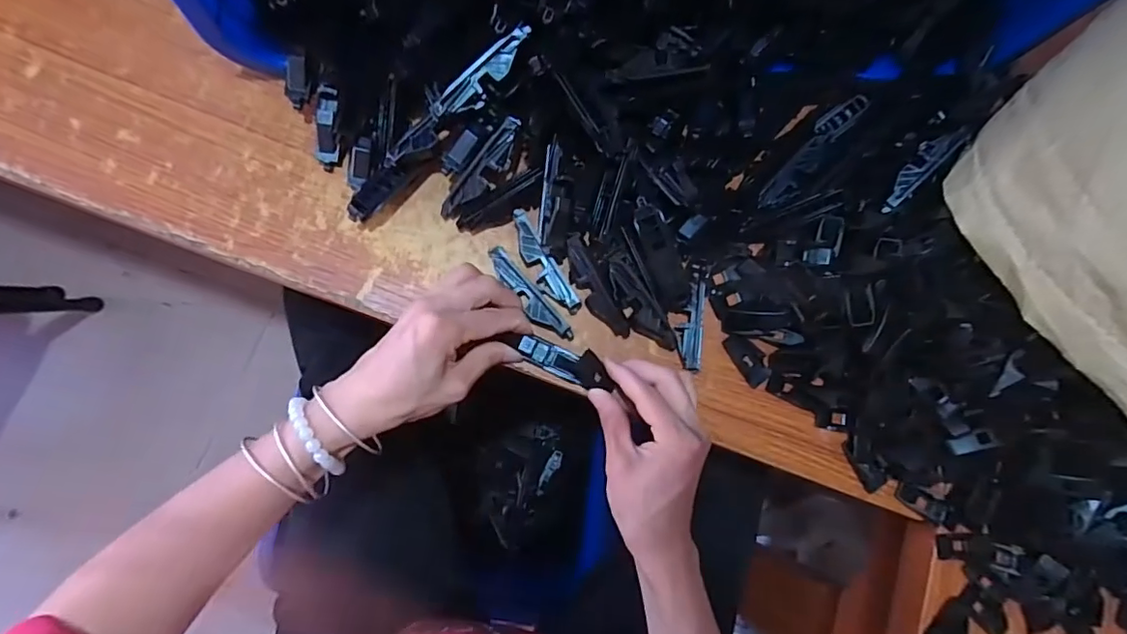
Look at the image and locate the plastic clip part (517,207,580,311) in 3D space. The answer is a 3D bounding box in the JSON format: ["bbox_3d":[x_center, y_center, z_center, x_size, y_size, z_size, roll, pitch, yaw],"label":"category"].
[{"bbox_3d":[-0.015,-0.037,0.384,0.017,0.016,0.082,-32,87,-11],"label":"plastic clip part"}]

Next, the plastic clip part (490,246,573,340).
[{"bbox_3d":[-0.025,-0.014,0.380,0.015,0.018,0.082,-40,89,-12],"label":"plastic clip part"}]

